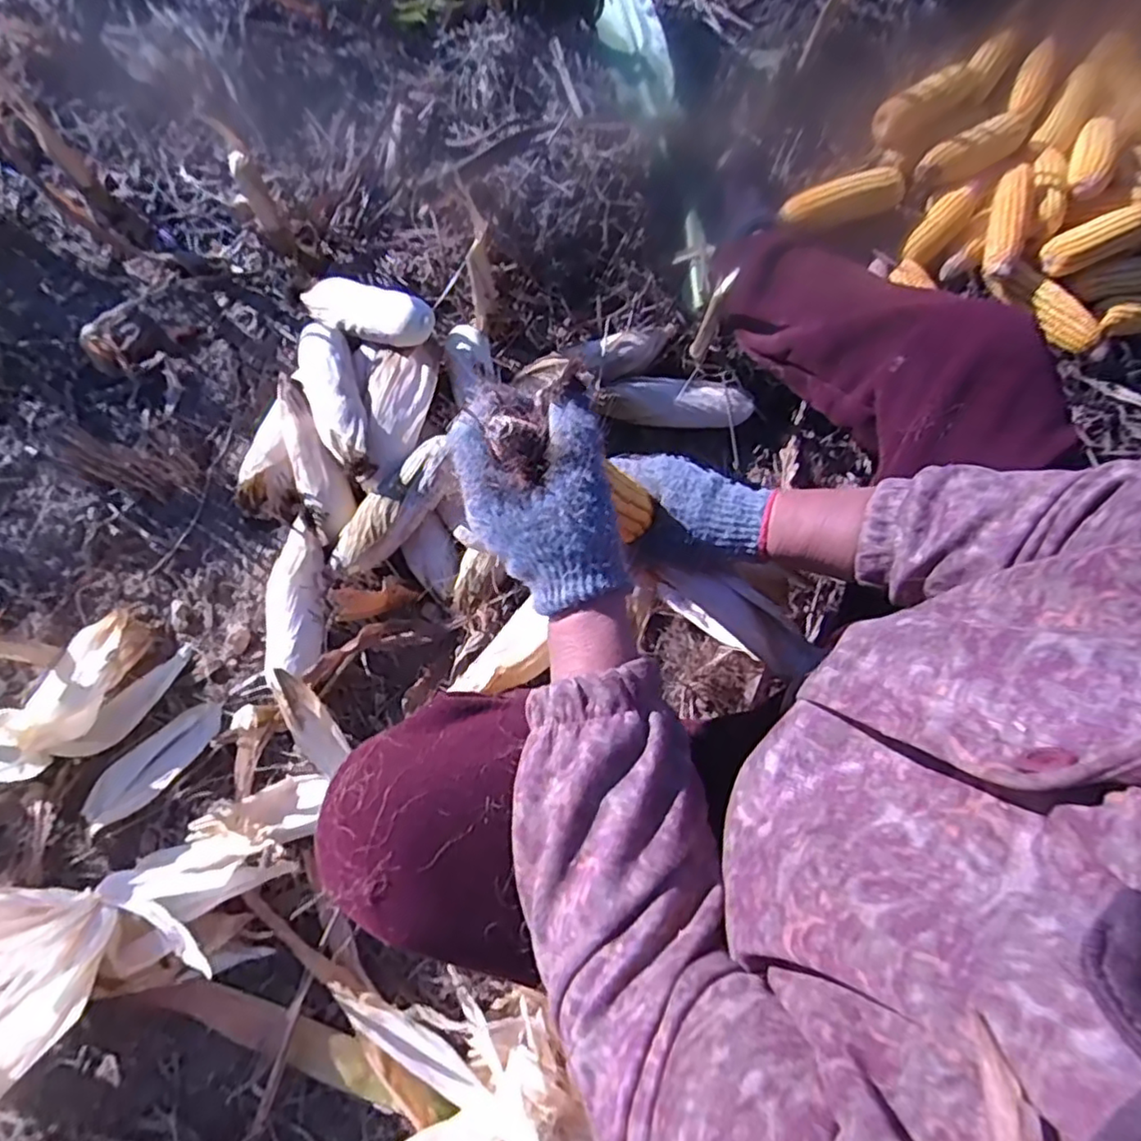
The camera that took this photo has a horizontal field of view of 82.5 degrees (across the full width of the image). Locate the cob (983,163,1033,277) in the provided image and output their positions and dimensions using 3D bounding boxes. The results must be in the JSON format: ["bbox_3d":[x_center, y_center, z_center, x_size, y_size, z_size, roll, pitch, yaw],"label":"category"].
[{"bbox_3d":[0.611,-0.491,0.910,0.047,0.048,0.150,19,79,4],"label":"cob"}]

